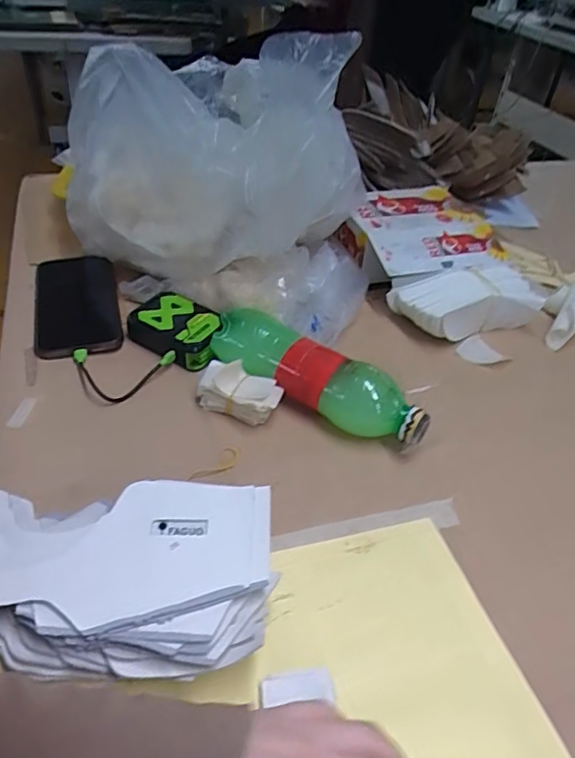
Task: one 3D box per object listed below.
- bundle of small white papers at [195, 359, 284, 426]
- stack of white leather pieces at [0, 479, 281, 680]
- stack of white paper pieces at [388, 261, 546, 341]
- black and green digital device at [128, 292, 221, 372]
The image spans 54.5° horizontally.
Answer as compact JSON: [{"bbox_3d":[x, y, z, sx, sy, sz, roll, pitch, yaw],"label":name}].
[{"bbox_3d":[-0.042,0.010,0.485,0.074,0.044,0.038,22,44,18],"label":"bundle of small white papers"},{"bbox_3d":[-0.135,0.122,0.344,0.249,0.046,0.118,3,41,-2],"label":"stack of white leather pieces"},{"bbox_3d":[0.194,-0.084,0.610,0.159,0.053,0.077,-14,45,-21],"label":"stack of white paper pieces"},{"bbox_3d":[-0.106,-0.046,0.549,0.099,0.034,0.068,31,48,27],"label":"black and green digital device"}]

